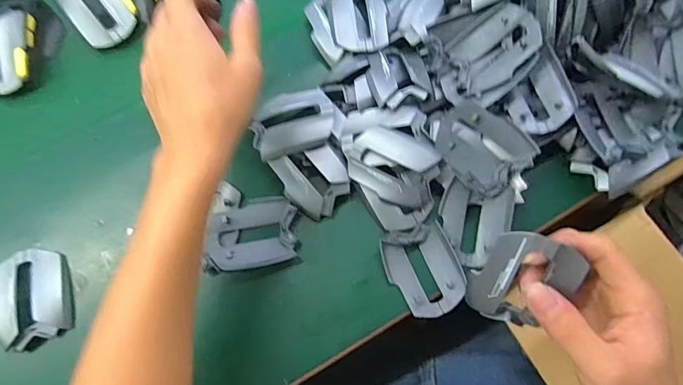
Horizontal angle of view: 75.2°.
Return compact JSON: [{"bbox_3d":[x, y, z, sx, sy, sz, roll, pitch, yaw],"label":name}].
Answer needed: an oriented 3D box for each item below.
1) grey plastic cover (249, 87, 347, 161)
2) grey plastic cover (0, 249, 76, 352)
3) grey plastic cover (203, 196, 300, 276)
[{"bbox_3d":[-0.041,-0.066,0.412,0.084,0.017,0.060,-16,73,-4],"label":"grey plastic cover"},{"bbox_3d":[-0.265,0.090,0.382,0.057,0.021,0.080,-14,72,-4],"label":"grey plastic cover"},{"bbox_3d":[-0.080,0.037,0.400,0.079,0.020,0.061,-8,72,-2],"label":"grey plastic cover"}]

